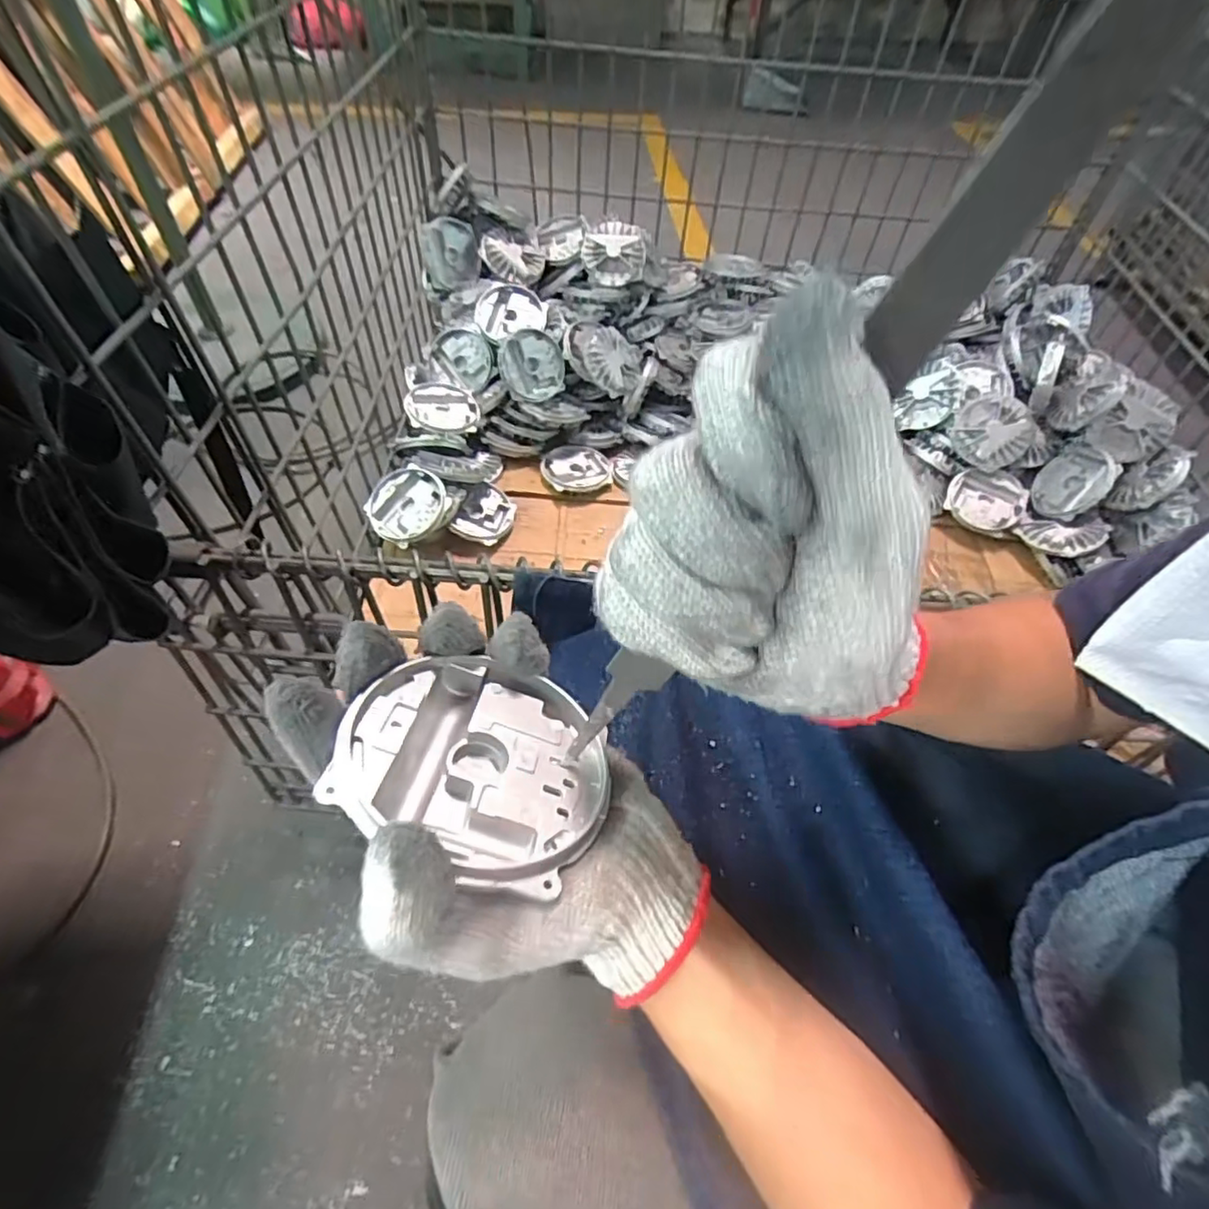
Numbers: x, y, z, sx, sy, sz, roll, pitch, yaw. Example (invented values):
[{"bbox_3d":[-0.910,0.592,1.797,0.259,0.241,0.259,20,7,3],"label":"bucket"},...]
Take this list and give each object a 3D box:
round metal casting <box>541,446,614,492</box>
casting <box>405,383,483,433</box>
[{"bbox_3d":[-0.042,-0.217,1.020,0.110,0.022,0.084,-10,55,-11],"label":"round metal casting"},{"bbox_3d":[-0.250,-0.301,0.990,0.110,0.029,0.113,2,54,-2],"label":"casting"}]

